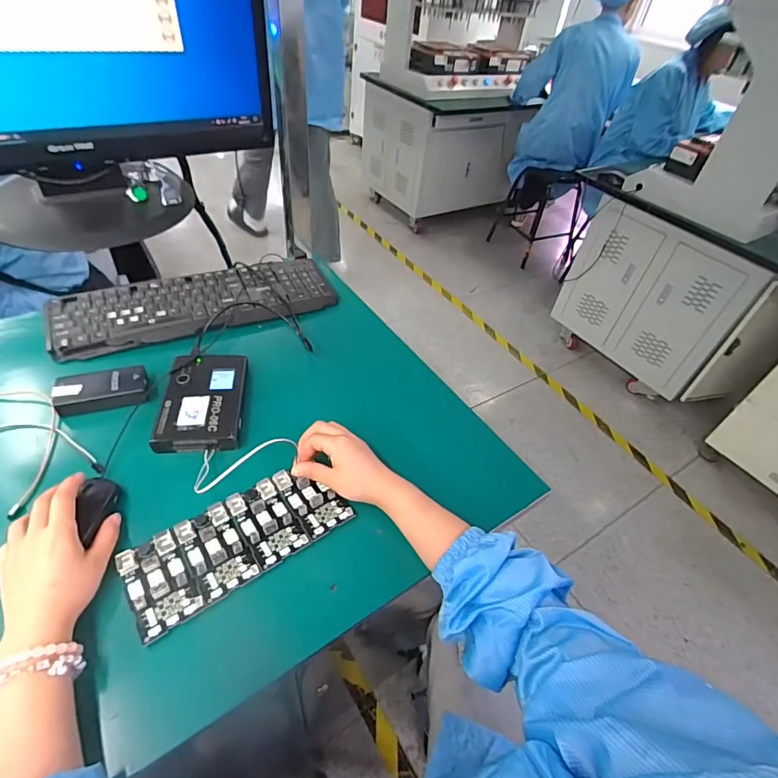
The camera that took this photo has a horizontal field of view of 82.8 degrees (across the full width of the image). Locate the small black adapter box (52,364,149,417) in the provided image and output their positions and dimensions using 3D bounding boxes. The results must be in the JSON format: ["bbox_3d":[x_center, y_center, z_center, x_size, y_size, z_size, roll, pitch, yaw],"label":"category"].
[{"bbox_3d":[-0.374,0.000,0.575,0.101,0.029,0.047,-8,48,-16],"label":"small black adapter box"}]

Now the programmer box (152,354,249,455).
[{"bbox_3d":[-0.244,0.011,0.584,0.096,0.020,0.153,0,46,-9],"label":"programmer box"}]

